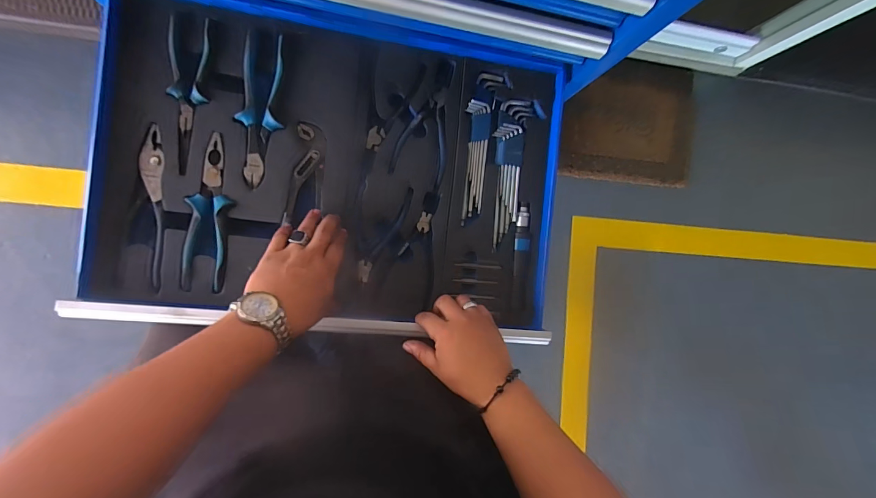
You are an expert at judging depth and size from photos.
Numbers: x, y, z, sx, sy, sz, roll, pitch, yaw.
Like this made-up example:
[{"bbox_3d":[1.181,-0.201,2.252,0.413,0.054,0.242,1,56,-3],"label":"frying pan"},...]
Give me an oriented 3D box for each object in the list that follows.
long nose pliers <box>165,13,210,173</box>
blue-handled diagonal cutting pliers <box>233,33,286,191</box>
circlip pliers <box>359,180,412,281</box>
[{"bbox_3d":[-0.312,-0.190,0.476,0.044,0.012,0.187,2,90,-11],"label":"long nose pliers"},{"bbox_3d":[-0.229,-0.178,0.492,0.047,0.015,0.191,4,90,-11],"label":"blue-handled diagonal cutting pliers"},{"bbox_3d":[-0.086,-0.024,0.528,0.072,0.007,0.137,15,88,-10],"label":"circlip pliers"}]

